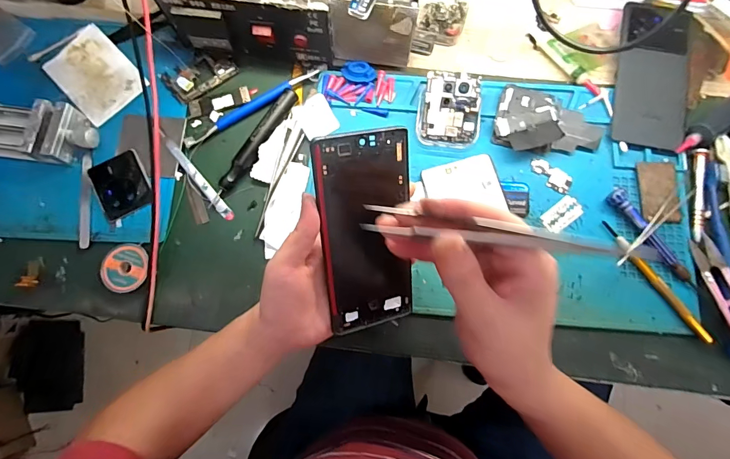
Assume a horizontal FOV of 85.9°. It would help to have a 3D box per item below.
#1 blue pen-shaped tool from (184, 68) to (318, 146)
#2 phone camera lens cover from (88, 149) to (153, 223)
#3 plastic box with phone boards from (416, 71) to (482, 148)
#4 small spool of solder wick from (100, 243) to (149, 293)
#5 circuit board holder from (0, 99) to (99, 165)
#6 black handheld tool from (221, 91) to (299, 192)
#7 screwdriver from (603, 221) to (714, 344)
[{"bbox_3d":[-0.121,-0.132,0.417,0.158,0.009,0.016,-30,79,-5],"label":"blue pen-shaped tool"},{"bbox_3d":[-0.249,-0.046,0.402,0.050,0.005,0.066,-28,79,-5],"label":"phone camera lens cover"},{"bbox_3d":[0.087,-0.123,0.402,0.062,0.024,0.068,5,78,2],"label":"plastic box with phone boards"},{"bbox_3d":[-0.232,0.037,0.381,0.042,0.014,0.046,0,78,1],"label":"small spool of solder wick"},{"bbox_3d":[-0.344,-0.102,0.397,0.135,0.032,0.058,8,78,2],"label":"circuit board holder"},{"bbox_3d":[-0.109,-0.093,0.408,0.018,0.013,0.124,31,80,7],"label":"black handheld tool"},{"bbox_3d":[0.274,0.047,0.369,0.011,0.012,0.134,-35,80,-6],"label":"screwdriver"}]

